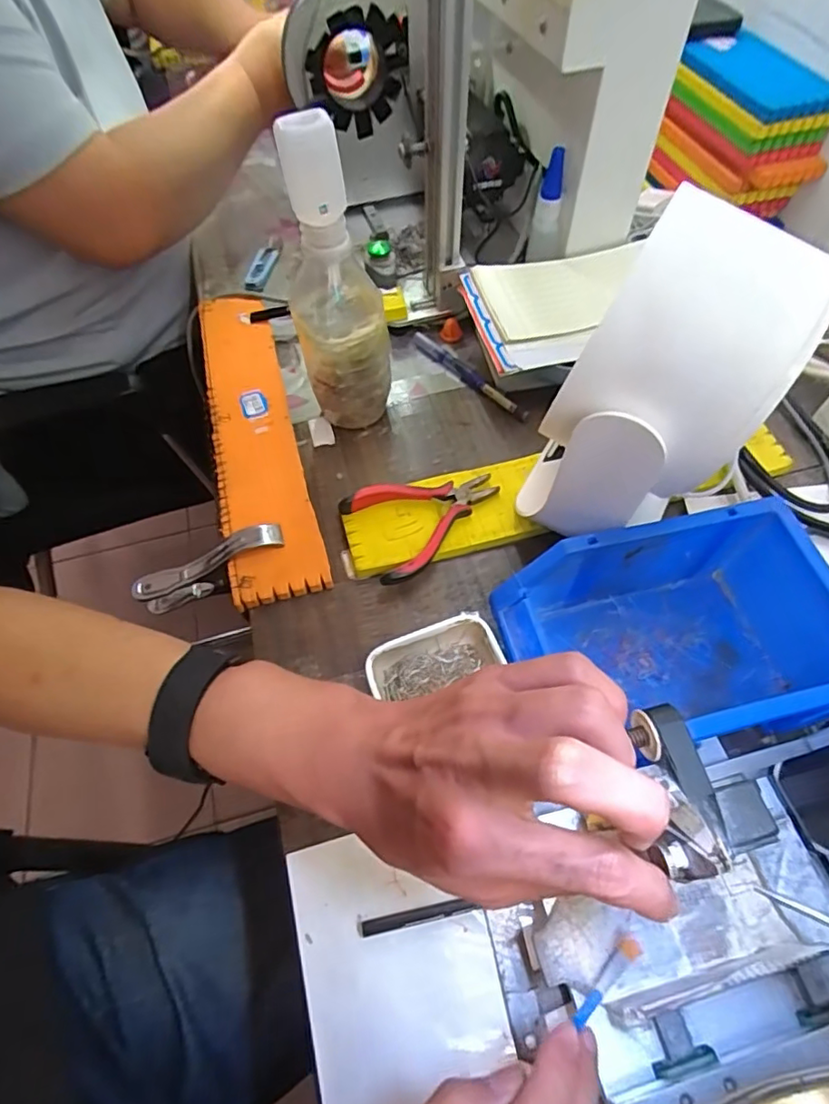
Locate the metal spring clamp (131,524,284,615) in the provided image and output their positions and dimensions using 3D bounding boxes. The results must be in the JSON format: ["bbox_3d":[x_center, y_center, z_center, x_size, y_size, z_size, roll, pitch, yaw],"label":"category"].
[{"bbox_3d":[-0.149,0.013,0.425,0.113,0.045,0.023,-28,60,7],"label":"metal spring clamp"}]

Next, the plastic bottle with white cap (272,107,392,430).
[{"bbox_3d":[-0.057,-0.191,0.417,0.067,0.221,0.076,-11,59,-5],"label":"plastic bottle with white cap"}]

